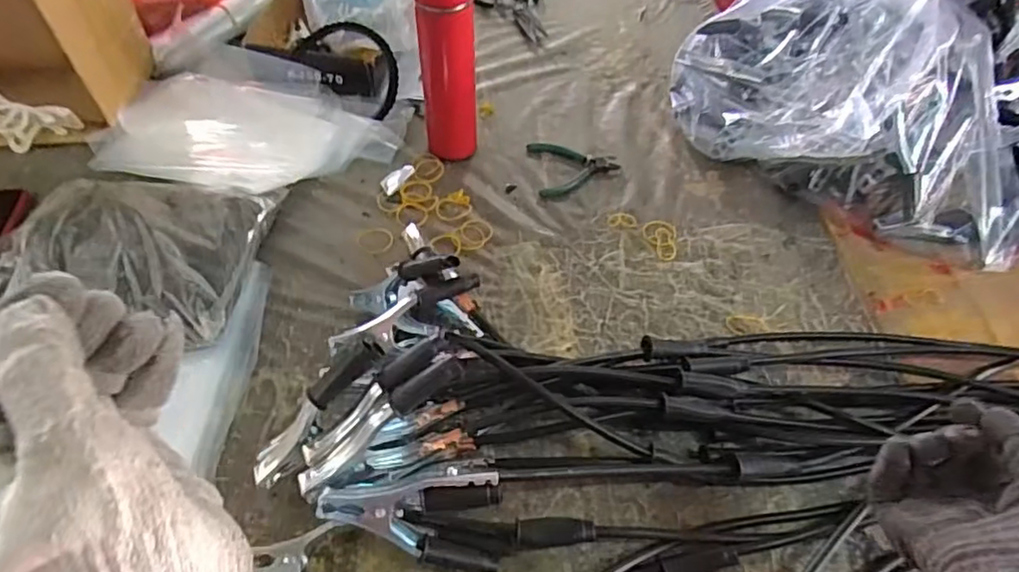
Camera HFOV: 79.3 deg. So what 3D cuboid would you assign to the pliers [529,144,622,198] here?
[{"bbox_3d":[0.086,-0.156,0.795,0.110,0.007,0.095,-8,53,-7],"label":"pliers"}]

